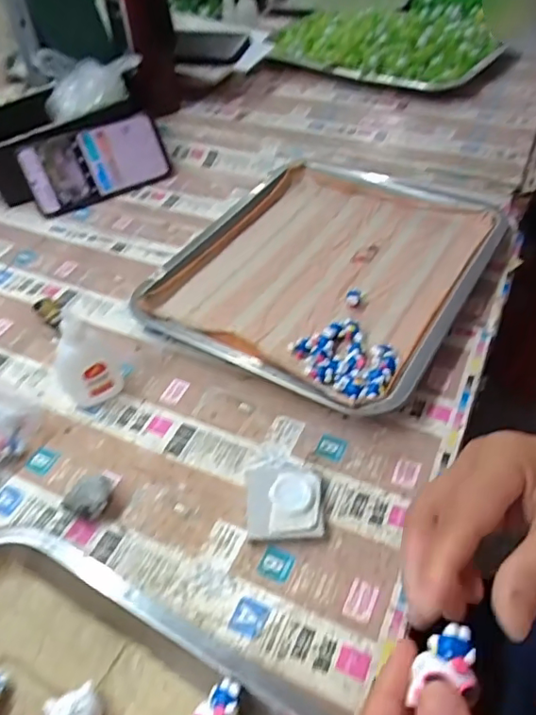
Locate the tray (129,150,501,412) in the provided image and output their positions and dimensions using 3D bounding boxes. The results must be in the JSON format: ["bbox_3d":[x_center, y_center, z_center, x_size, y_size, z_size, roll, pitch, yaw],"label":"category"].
[{"bbox_3d":[0.056,-0.093,0.555,0.276,0.031,0.320,24,53,21],"label":"tray"}]

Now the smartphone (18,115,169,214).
[{"bbox_3d":[-0.199,-0.228,0.656,0.160,0.077,0.014,-23,18,-15],"label":"smartphone"}]

